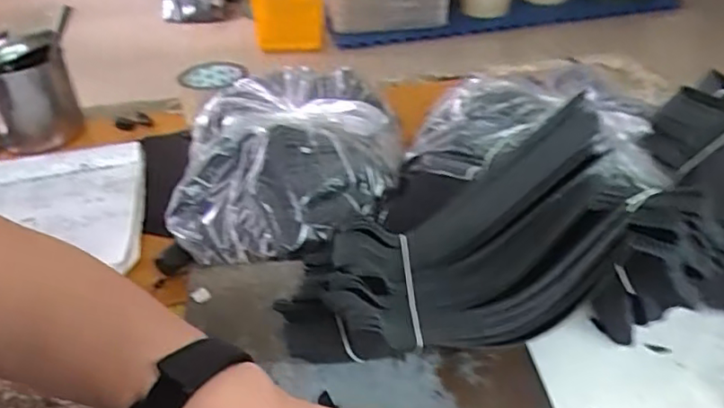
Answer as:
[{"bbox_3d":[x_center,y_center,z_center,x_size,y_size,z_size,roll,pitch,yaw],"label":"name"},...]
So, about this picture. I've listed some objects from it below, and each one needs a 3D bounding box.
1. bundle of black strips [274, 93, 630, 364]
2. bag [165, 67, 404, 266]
[{"bbox_3d":[0.069,0.032,0.413,0.268,0.088,0.117,-27,39,-1],"label":"bundle of black strips"},{"bbox_3d":[-0.080,-0.074,0.643,0.238,0.096,0.335,-4,37,-2],"label":"bag"}]

